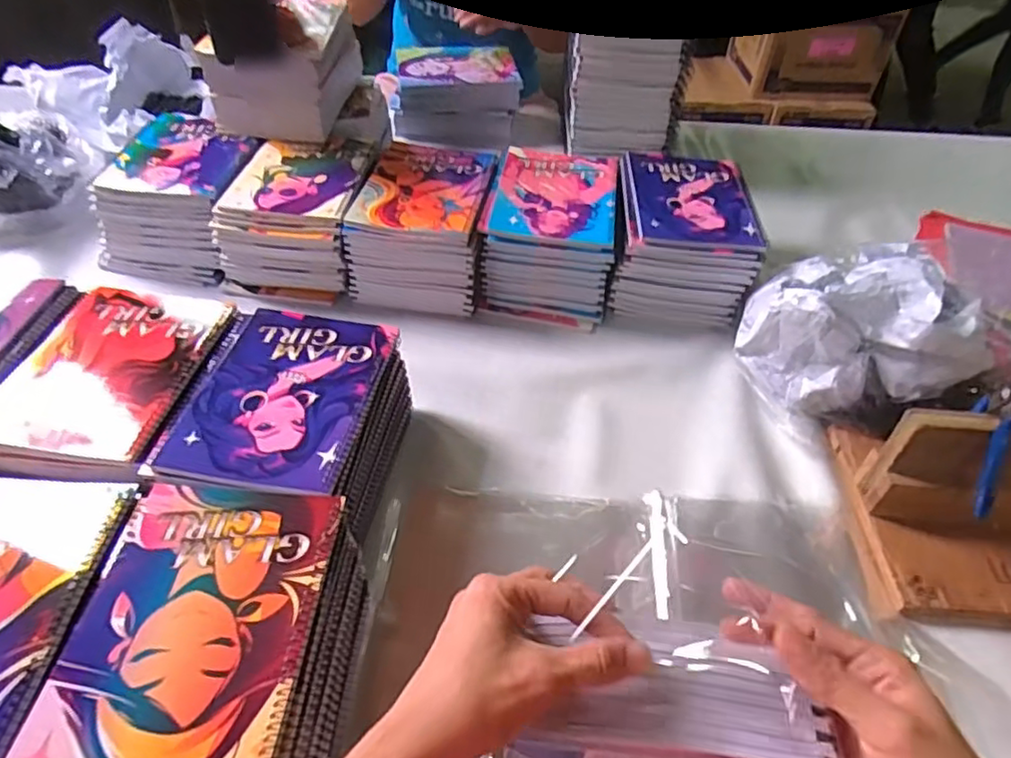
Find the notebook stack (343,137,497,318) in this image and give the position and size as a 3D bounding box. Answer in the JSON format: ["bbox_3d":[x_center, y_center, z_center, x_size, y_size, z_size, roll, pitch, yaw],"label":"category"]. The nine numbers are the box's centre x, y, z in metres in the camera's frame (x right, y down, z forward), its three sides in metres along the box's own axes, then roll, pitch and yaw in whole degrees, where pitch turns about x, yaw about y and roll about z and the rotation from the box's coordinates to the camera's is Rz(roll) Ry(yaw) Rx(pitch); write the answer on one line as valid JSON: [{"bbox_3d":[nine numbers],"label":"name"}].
[{"bbox_3d":[-0.100,-0.204,0.833,0.158,0.118,0.205,6,49,5],"label":"notebook stack"}]

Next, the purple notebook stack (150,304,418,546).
[{"bbox_3d":[-0.196,0.044,0.596,0.165,0.100,0.205,8,47,6],"label":"purple notebook stack"}]

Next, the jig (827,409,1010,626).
[{"bbox_3d":[0.442,0.107,0.564,0.217,0.132,0.193,5,48,4],"label":"jig"}]

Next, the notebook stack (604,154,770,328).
[{"bbox_3d":[0.225,-0.182,0.828,0.166,0.127,0.213,5,48,3],"label":"notebook stack"}]

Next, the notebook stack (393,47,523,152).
[{"bbox_3d":[-0.088,-0.475,1.080,0.204,0.119,0.132,-3,47,-5],"label":"notebook stack"}]

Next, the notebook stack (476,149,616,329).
[{"bbox_3d":[0.064,-0.186,0.835,0.167,0.129,0.219,9,49,7],"label":"notebook stack"}]

